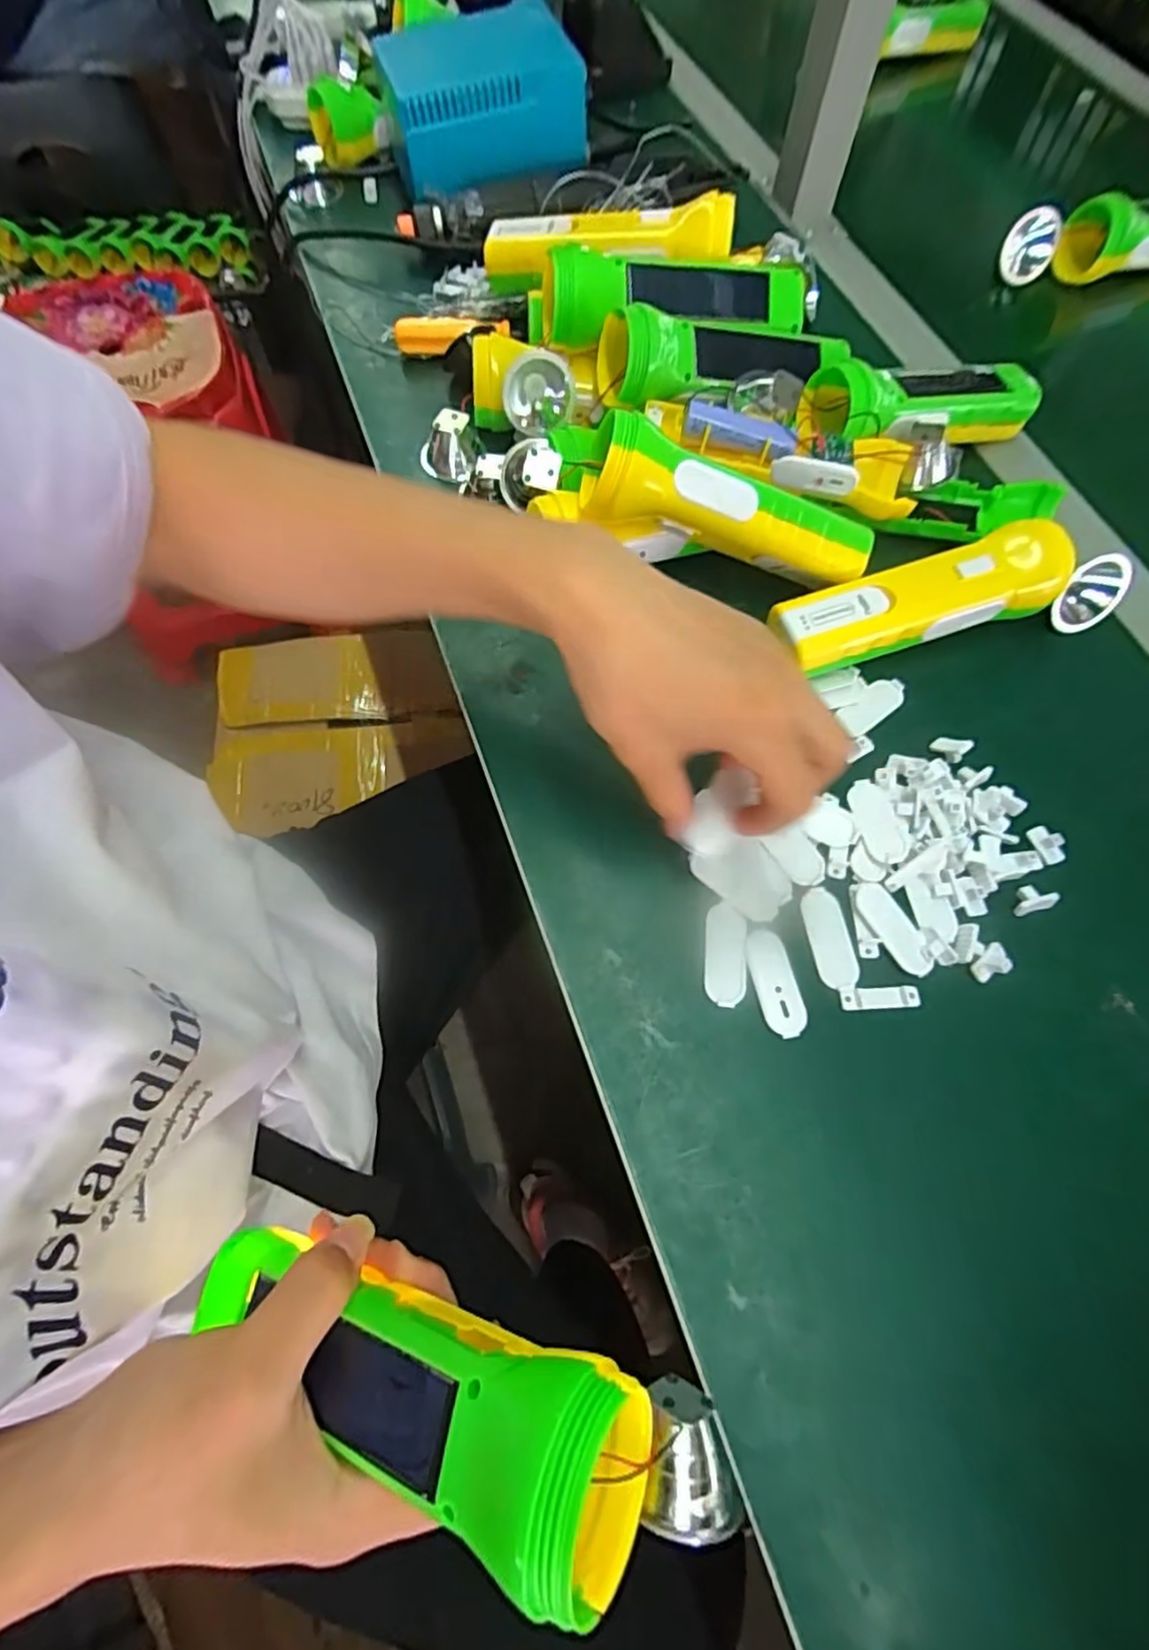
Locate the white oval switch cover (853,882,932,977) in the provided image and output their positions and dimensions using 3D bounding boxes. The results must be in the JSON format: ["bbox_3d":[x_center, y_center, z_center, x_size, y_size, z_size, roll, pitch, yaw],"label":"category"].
[{"bbox_3d":[0.156,0.051,0.318,0.019,0.004,0.049,-27,71,-12],"label":"white oval switch cover"}]

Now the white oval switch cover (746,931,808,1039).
[{"bbox_3d":[0.095,0.074,0.306,0.021,0.004,0.049,-13,69,-7],"label":"white oval switch cover"}]

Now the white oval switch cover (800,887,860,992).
[{"bbox_3d":[0.125,0.055,0.317,0.020,0.004,0.049,-10,68,-5],"label":"white oval switch cover"}]

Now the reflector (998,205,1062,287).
[{"bbox_3d":[0.368,-0.470,0.526,0.035,0.044,0.019,3,68,0],"label":"reflector"}]

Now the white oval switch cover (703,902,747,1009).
[{"bbox_3d":[0.073,0.062,0.312,0.020,0.004,0.048,7,68,1],"label":"white oval switch cover"}]

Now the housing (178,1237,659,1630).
[{"bbox_3d":[-0.055,0.174,0.210,0.157,0.039,0.049,5,63,26],"label":"housing"}]

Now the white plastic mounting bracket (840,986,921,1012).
[{"bbox_3d":[0.145,0.082,0.307,0.037,0.004,0.009,-2,68,-2],"label":"white plastic mounting bracket"}]

